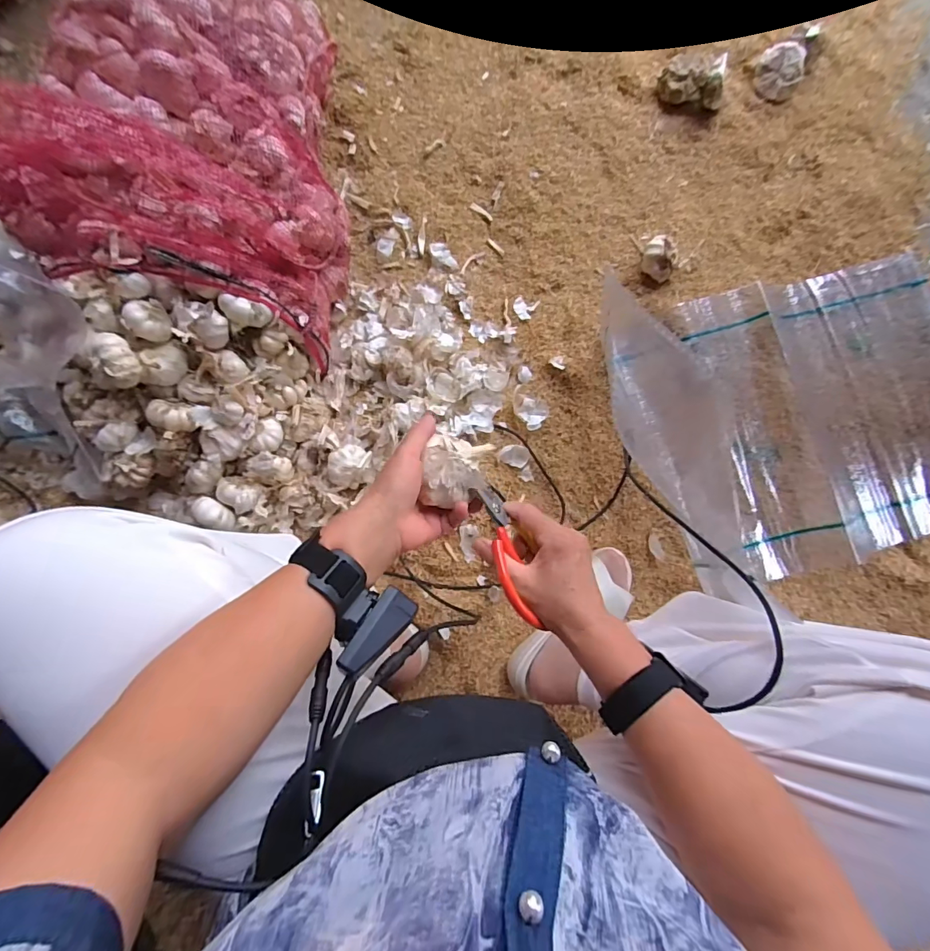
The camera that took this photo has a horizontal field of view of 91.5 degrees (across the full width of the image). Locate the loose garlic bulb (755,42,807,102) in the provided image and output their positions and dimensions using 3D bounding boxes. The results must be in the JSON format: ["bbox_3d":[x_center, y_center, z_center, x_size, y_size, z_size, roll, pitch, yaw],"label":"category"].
[{"bbox_3d":[0.504,-0.647,0.727,0.071,0.042,0.065,0,85,0],"label":"loose garlic bulb"}]

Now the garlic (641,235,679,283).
[{"bbox_3d":[0.306,-0.344,0.710,0.052,0.046,0.067,6,85,0],"label":"garlic"}]

